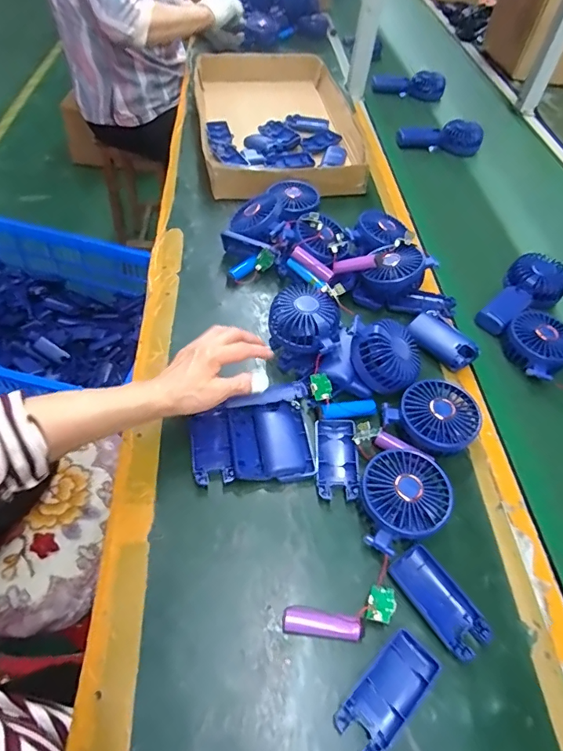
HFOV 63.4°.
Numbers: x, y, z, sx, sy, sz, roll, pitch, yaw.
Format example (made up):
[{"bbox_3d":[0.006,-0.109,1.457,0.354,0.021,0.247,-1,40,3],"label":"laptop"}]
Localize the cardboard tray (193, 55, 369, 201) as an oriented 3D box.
[{"bbox_3d":[-0.013,-0.534,0.946,0.310,0.054,0.553,-5,53,-9],"label":"cardboard tray"}]

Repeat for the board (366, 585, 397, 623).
[{"bbox_3d":[0.088,0.200,0.398,0.023,0.005,0.034,10,32,17],"label":"board"}]

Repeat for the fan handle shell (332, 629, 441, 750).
[{"bbox_3d":[0.087,0.257,0.370,0.042,0.016,0.093,40,59,23],"label":"fan handle shell"}]

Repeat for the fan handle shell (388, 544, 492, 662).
[{"bbox_3d":[0.143,0.204,0.415,0.049,0.019,0.092,-24,58,-22],"label":"fan handle shell"}]

